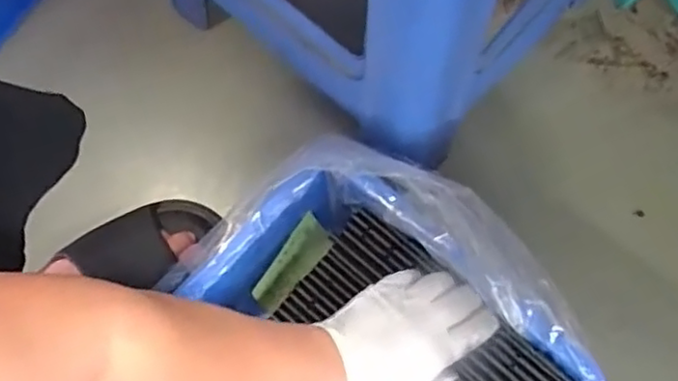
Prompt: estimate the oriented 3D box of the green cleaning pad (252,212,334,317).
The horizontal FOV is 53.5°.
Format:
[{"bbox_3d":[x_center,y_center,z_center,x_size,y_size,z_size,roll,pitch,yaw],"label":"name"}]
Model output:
[{"bbox_3d":[-0.044,0.071,0.637,0.030,0.048,0.096,36,77,10],"label":"green cleaning pad"}]

